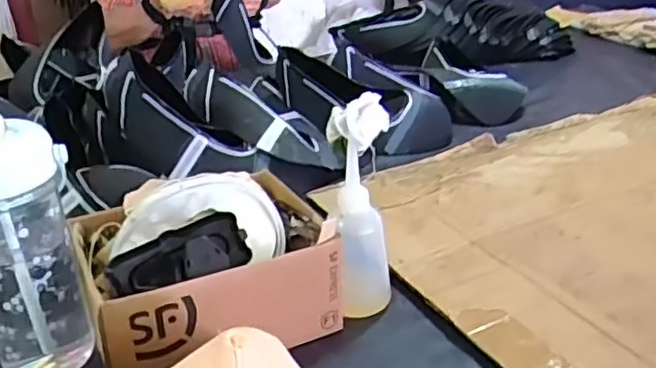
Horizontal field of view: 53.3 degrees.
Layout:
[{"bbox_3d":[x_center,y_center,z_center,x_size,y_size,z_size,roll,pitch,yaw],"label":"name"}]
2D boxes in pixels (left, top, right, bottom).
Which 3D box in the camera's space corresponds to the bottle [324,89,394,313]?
[{"bbox_3d":[0.029,0.022,0.592,0.056,0.183,0.059,1,26,5],"label":"bottle"}]

